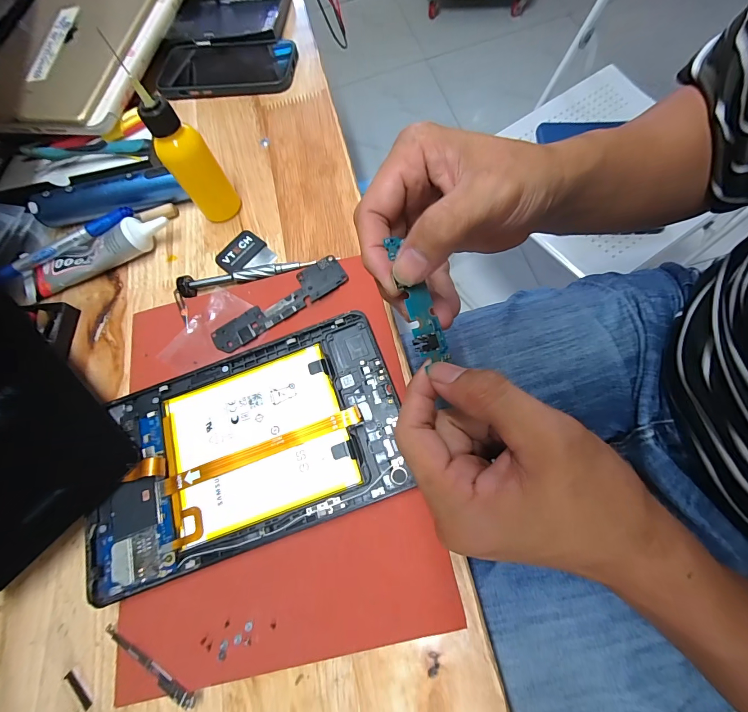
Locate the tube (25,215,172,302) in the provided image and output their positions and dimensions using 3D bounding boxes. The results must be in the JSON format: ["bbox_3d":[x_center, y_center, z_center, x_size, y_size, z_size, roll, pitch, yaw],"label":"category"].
[{"bbox_3d":[-0.241,-0.085,0.301,0.137,0.032,0.031,-25,68,-2],"label":"tube"}]

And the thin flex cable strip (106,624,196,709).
[{"bbox_3d":[-0.124,0.170,0.194,0.066,0.006,0.008,25,75,16],"label":"thin flex cable strip"}]

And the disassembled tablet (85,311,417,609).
[{"bbox_3d":[-0.084,0.055,0.226,0.200,0.011,0.120,-21,68,0],"label":"disassembled tablet"}]

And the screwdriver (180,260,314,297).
[{"bbox_3d":[-0.094,-0.065,0.279,0.122,0.009,0.014,-11,68,4],"label":"screwdriver"}]

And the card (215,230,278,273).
[{"bbox_3d":[-0.107,-0.084,0.295,0.038,0.006,0.039,38,79,19],"label":"card"}]

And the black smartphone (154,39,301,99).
[{"bbox_3d":[-0.157,-0.314,0.379,0.143,0.015,0.077,2,70,9],"label":"black smartphone"}]

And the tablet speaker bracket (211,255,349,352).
[{"bbox_3d":[-0.071,-0.040,0.264,0.108,0.008,0.029,-33,68,-5],"label":"tablet speaker bracket"}]

